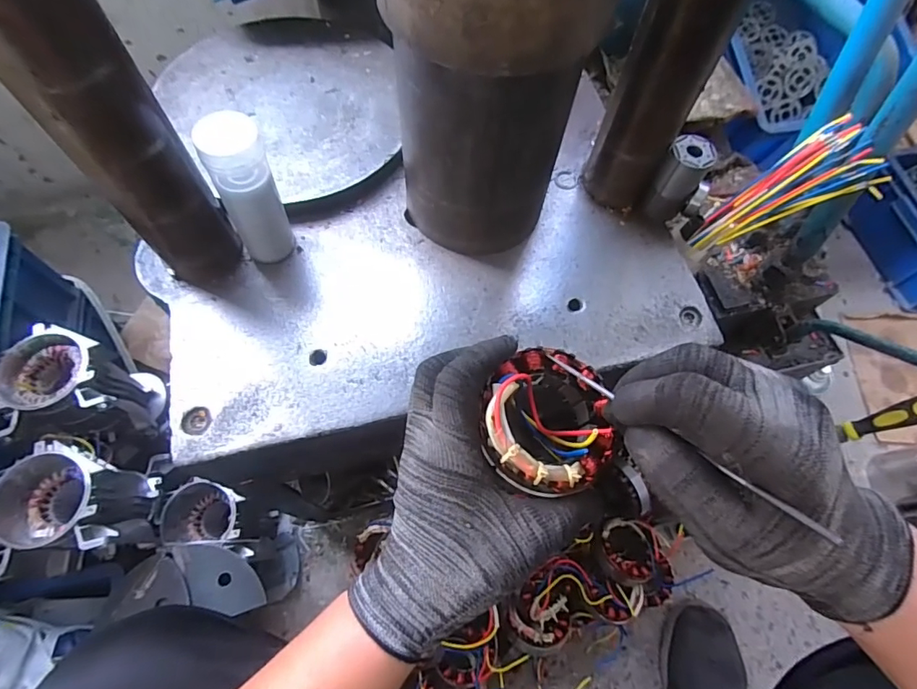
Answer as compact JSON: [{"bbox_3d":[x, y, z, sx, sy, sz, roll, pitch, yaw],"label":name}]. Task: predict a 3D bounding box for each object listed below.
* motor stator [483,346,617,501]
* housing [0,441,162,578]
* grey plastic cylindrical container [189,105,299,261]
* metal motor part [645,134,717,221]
[{"bbox_3d":[0.049,0.044,0.285,0.080,0.032,0.080,9,61,-21],"label":"motor stator"},{"bbox_3d":[-0.434,0.187,0.556,0.106,0.129,0.125,-15,67,-9],"label":"housing"},{"bbox_3d":[-0.164,-0.119,0.383,0.042,0.121,0.038,-20,68,-11],"label":"grey plastic cylindrical container"},{"bbox_3d":[0.201,-0.152,0.441,0.034,0.064,0.039,29,67,11],"label":"metal motor part"}]

